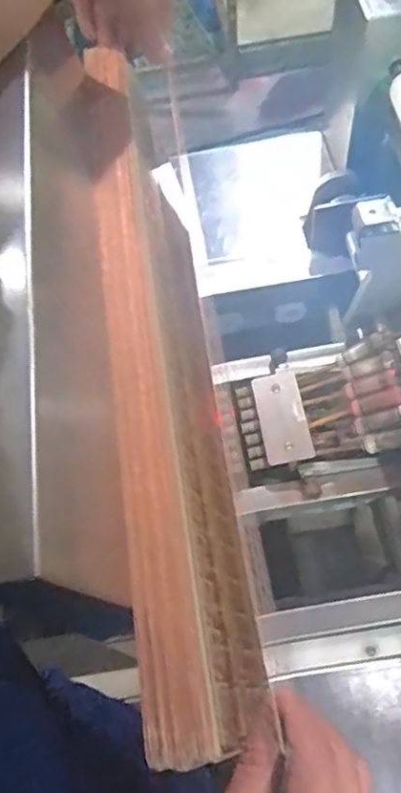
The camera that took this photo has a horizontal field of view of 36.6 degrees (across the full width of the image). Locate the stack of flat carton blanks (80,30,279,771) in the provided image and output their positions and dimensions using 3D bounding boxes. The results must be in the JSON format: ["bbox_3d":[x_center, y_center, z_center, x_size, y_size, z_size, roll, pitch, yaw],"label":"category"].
[{"bbox_3d":[-0.038,-0.057,0.468,0.079,0.045,0.575,-8,64,-6],"label":"stack of flat carton blanks"}]

